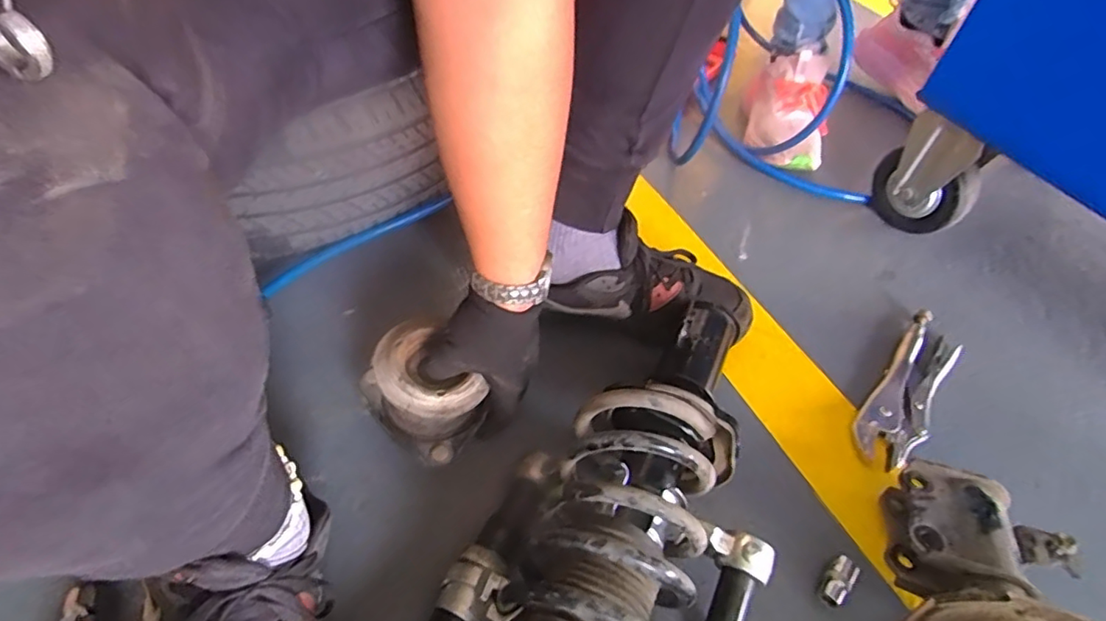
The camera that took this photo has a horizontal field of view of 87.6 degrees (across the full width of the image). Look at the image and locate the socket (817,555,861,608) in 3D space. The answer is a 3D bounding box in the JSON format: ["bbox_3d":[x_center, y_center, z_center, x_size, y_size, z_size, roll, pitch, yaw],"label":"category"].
[{"bbox_3d":[0.239,0.227,0.484,0.020,0.017,0.042,37,55,23],"label":"socket"}]

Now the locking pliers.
[{"bbox_3d":[0.385,0.083,0.621,0.058,0.018,0.213,36,55,22],"label":"locking pliers"}]

